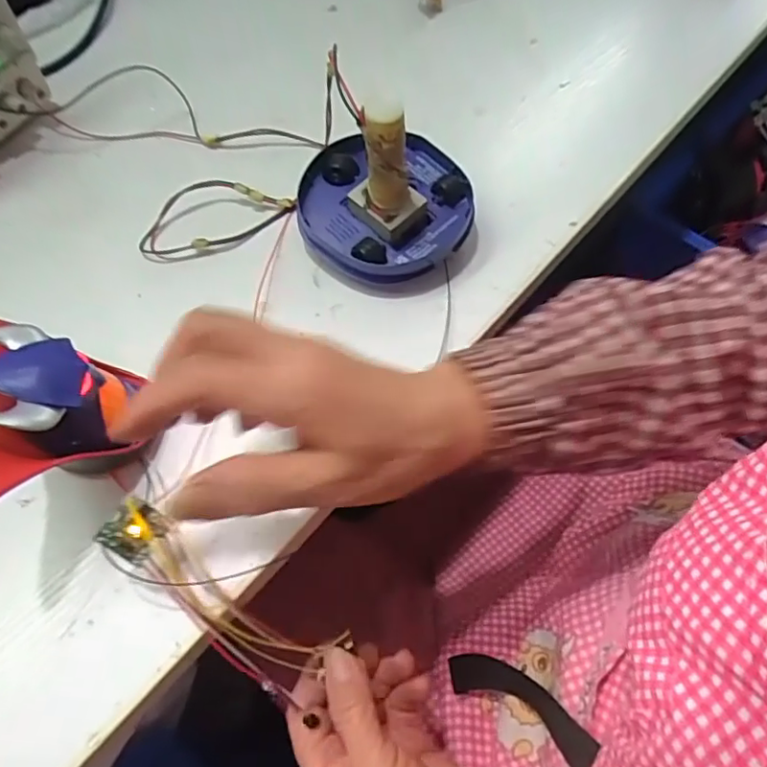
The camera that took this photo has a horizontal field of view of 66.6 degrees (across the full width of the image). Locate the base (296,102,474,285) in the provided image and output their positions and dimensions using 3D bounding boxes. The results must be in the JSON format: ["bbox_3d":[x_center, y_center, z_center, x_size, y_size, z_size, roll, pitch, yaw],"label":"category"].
[{"bbox_3d":[0.002,-0.124,0.353,0.105,0.093,0.096,1,60,-2],"label":"base"}]

